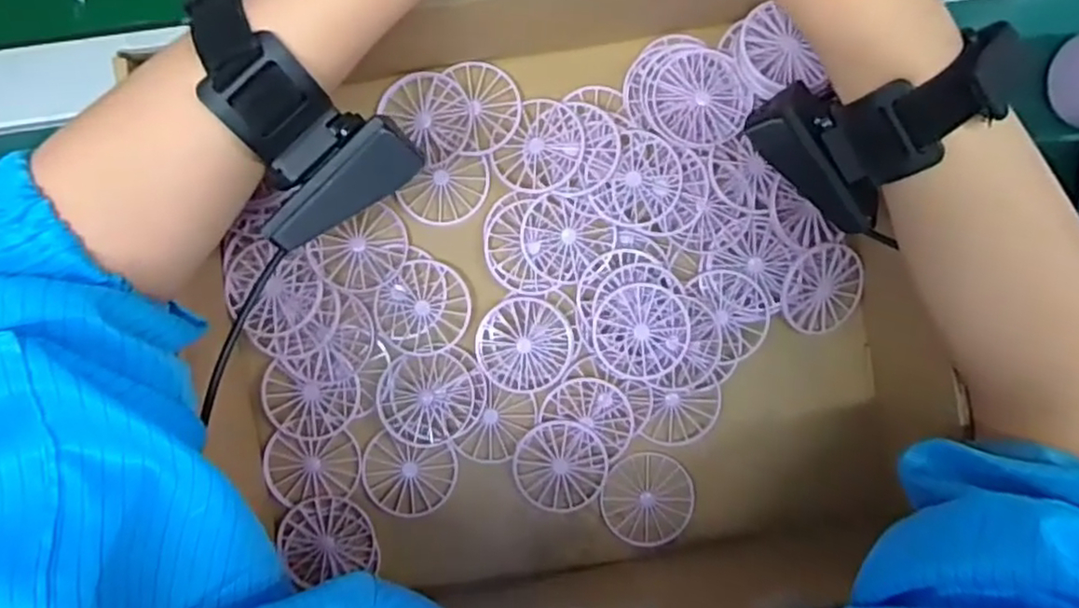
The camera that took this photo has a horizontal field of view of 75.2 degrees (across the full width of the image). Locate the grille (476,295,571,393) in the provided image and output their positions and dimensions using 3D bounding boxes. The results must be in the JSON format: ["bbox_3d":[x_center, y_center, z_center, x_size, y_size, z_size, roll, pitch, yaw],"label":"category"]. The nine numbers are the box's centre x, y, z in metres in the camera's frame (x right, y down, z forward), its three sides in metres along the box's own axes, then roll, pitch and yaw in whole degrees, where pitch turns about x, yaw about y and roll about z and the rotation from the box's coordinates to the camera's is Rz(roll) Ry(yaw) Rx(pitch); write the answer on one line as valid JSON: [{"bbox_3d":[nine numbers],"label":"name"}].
[{"bbox_3d":[-0.008,0.022,0.374,0.049,0.004,0.049,0,92,-3],"label":"grille"}]

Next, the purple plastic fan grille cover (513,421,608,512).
[{"bbox_3d":[0.011,0.087,0.377,0.048,0.005,0.049,1,92,-3],"label":"purple plastic fan grille cover"}]

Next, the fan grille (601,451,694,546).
[{"bbox_3d":[0.060,0.107,0.385,0.048,0.006,0.049,0,92,-3],"label":"fan grille"}]

